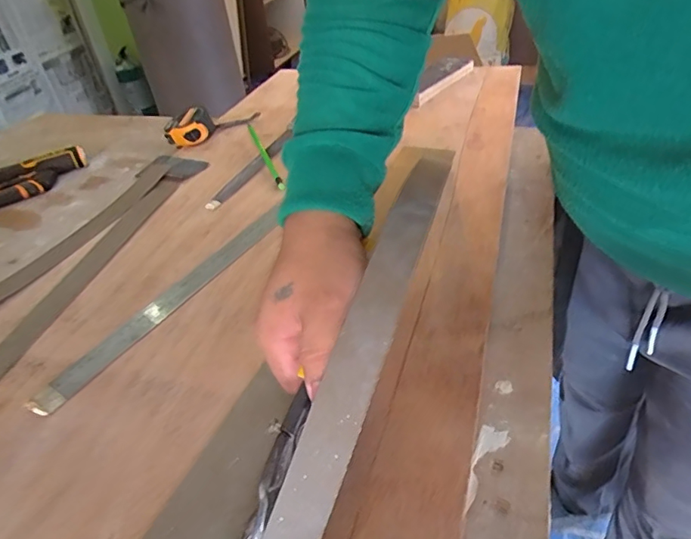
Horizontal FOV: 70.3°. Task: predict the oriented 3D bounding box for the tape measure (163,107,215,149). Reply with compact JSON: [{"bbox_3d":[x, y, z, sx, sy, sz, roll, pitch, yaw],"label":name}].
[{"bbox_3d":[-0.228,-0.207,0.715,0.072,0.042,0.047,-14,39,-9],"label":"tape measure"}]

